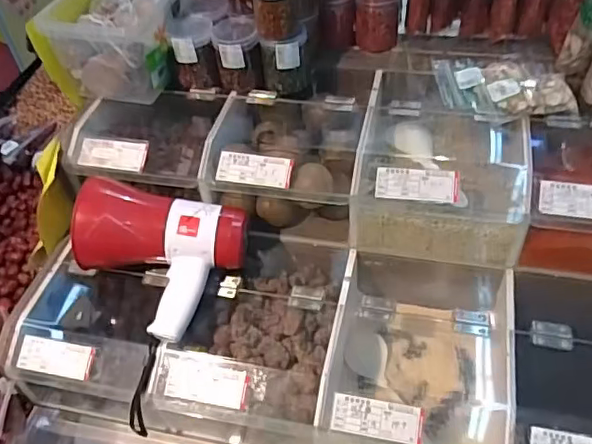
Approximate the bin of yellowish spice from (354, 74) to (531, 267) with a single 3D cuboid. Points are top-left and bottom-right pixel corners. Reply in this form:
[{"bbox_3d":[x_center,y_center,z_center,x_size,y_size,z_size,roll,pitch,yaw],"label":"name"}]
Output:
[{"bbox_3d":[0.192,-0.075,0.760,0.201,0.119,0.216,6,48,13],"label":"bin of yellowish spice"}]

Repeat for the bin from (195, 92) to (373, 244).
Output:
[{"bbox_3d":[-0.006,-0.083,0.793,0.194,0.122,0.176,7,48,13],"label":"bin"}]

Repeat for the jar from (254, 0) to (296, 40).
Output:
[{"bbox_3d":[-0.027,-0.280,0.744,0.055,0.064,0.060,-9,46,-1],"label":"jar"}]

